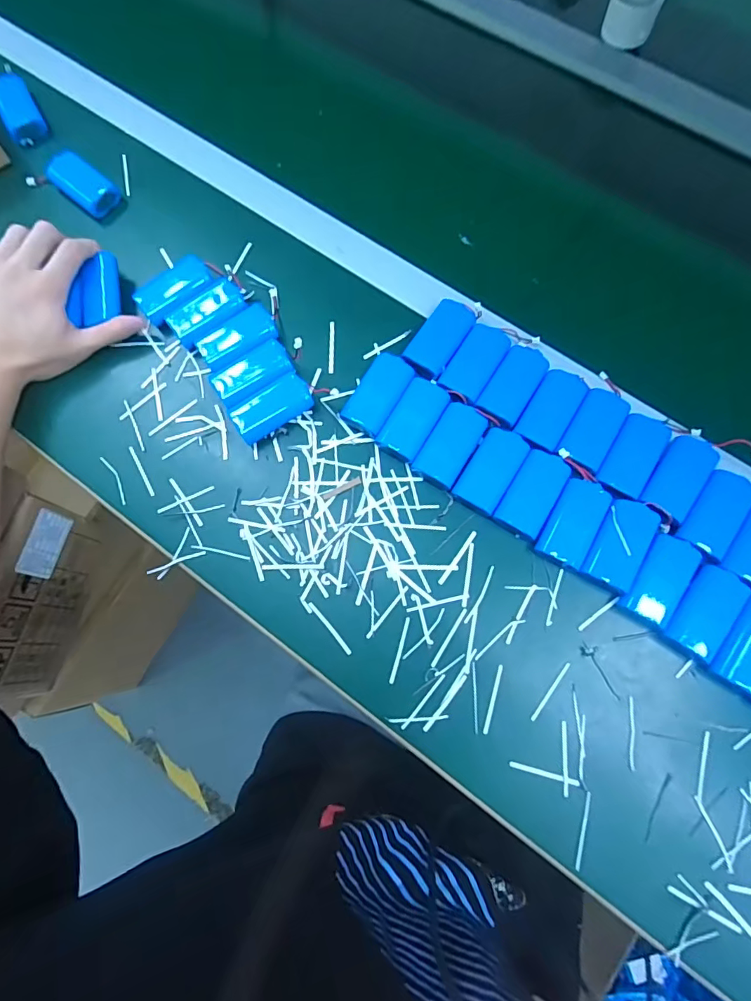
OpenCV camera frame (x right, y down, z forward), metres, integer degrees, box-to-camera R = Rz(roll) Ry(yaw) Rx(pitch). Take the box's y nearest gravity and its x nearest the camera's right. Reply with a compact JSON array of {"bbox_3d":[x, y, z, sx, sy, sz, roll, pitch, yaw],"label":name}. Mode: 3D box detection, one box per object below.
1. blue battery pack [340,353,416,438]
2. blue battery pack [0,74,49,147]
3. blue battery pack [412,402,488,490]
[{"bbox_3d":[0.003,-0.091,0.417,0.039,0.014,0.068,34,78,9],"label":"blue battery pack"},{"bbox_3d":[-0.366,-0.402,0.499,0.037,0.018,0.079,-29,77,-7],"label":"blue battery pack"},{"bbox_3d":[0.062,-0.046,0.402,0.037,0.013,0.067,31,78,8],"label":"blue battery pack"}]

